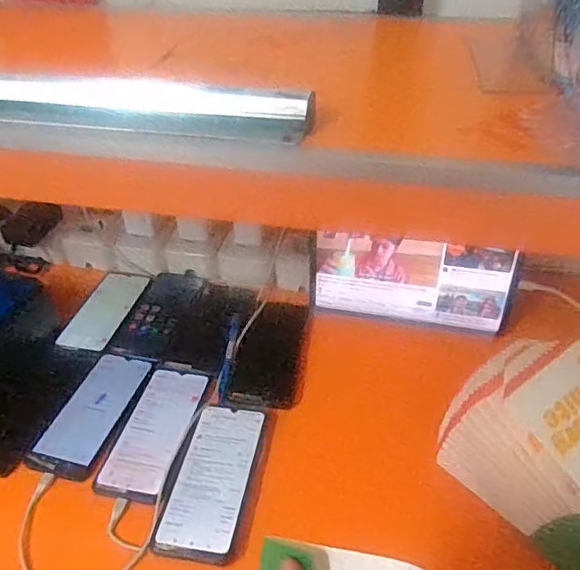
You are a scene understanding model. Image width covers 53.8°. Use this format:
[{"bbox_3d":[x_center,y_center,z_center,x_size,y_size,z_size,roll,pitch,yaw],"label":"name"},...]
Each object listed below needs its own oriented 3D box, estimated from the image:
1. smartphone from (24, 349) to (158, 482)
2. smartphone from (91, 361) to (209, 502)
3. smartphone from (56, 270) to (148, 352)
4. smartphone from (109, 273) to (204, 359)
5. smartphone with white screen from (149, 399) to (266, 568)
[{"bbox_3d":[-0.218,0.139,0.647,0.081,0.012,0.167,12,42,15],"label":"smartphone"},{"bbox_3d":[-0.145,0.153,0.616,0.070,0.010,0.161,9,41,12],"label":"smartphone"},{"bbox_3d":[-0.247,0.031,0.770,0.070,0.007,0.151,9,41,12],"label":"smartphone"},{"bbox_3d":[-0.173,0.036,0.762,0.071,0.005,0.144,16,49,10],"label":"smartphone"},{"bbox_3d":[-0.076,0.187,0.566,0.073,0.009,0.162,8,41,11],"label":"smartphone with white screen"}]

